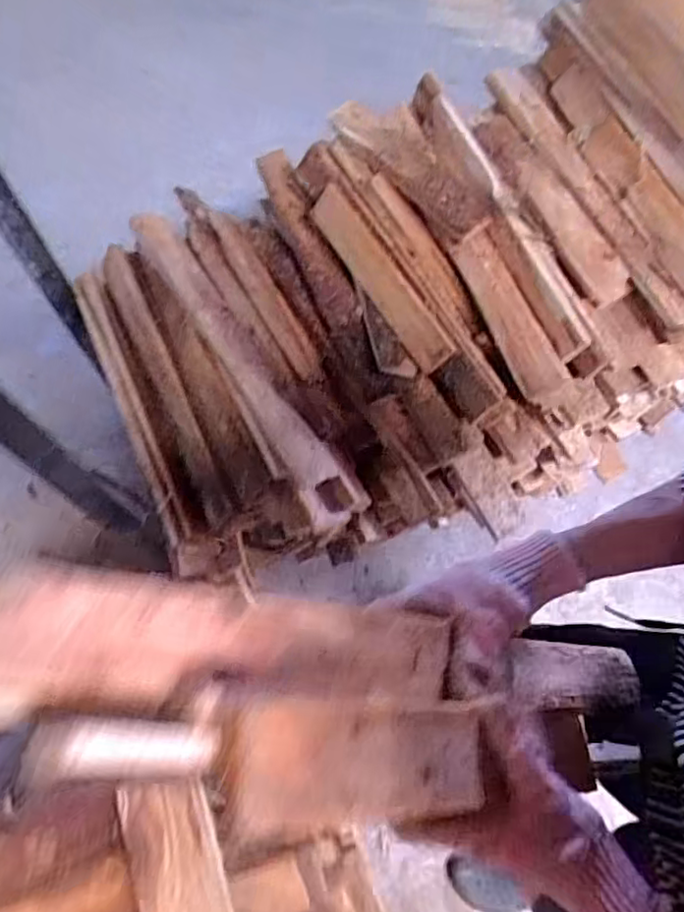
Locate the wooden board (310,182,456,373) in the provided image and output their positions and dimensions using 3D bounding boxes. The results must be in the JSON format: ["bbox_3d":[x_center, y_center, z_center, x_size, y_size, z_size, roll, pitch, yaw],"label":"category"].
[{"bbox_3d":[0.054,-0.256,0.881,0.061,0.020,0.321,-38,71,16],"label":"wooden board"}]

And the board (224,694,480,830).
[{"bbox_3d":[0.013,0.157,0.324,0.150,0.013,0.054,15,63,-29],"label":"board"}]

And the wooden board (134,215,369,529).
[{"bbox_3d":[-0.155,-0.155,0.869,0.071,0.037,0.554,-31,71,-14],"label":"wooden board"}]

